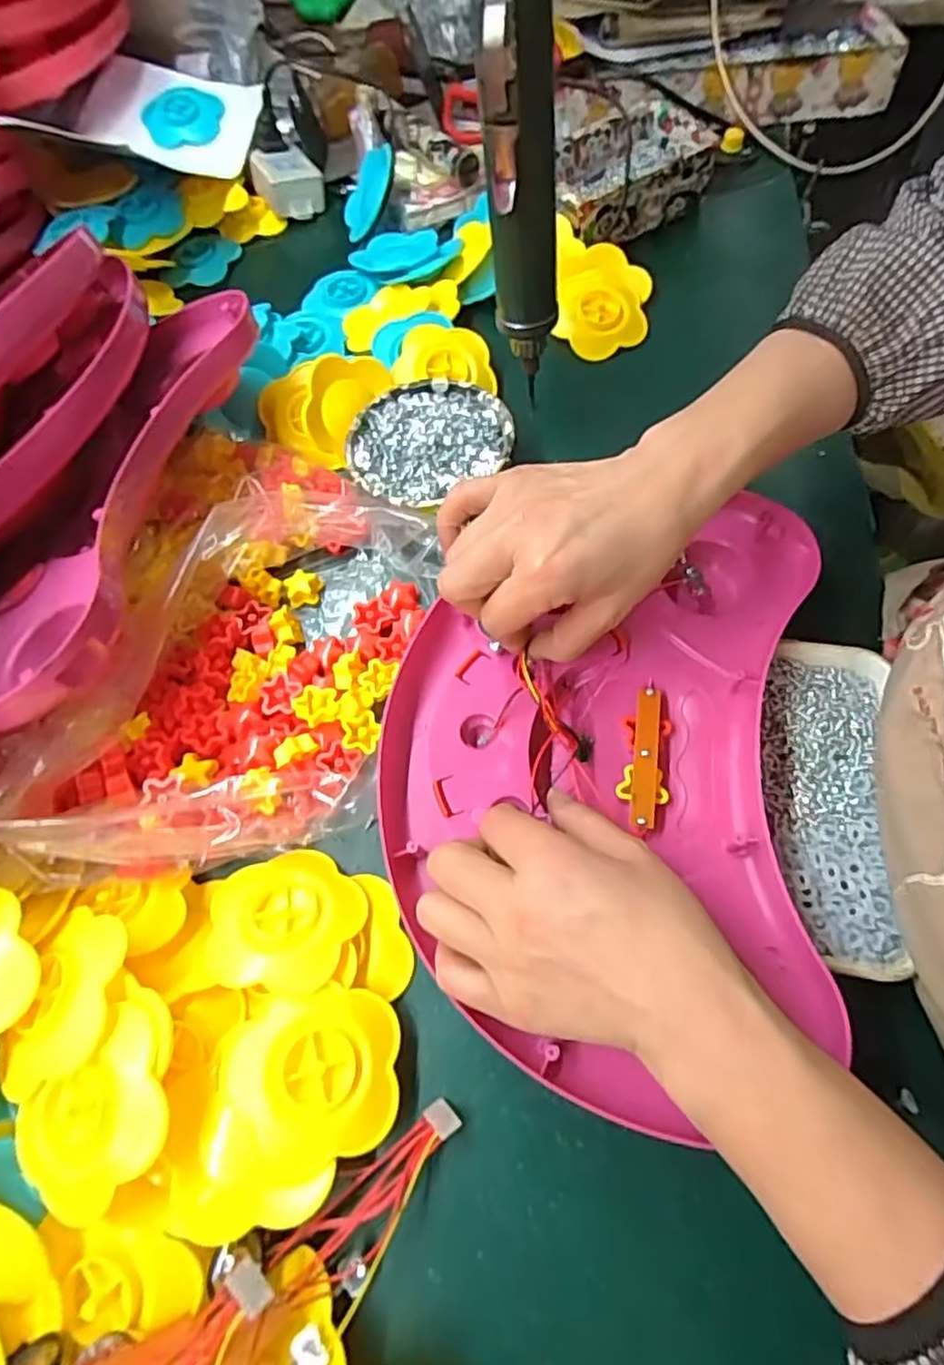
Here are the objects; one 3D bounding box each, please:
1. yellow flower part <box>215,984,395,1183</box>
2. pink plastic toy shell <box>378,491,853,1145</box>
[{"bbox_3d":[-0.073,0.185,0.312,0.077,0.023,0.070,-19,67,-9],"label":"yellow flower part"},{"bbox_3d":[0.066,0.038,0.355,0.222,0.040,0.322,7,66,3],"label":"pink plastic toy shell"}]

